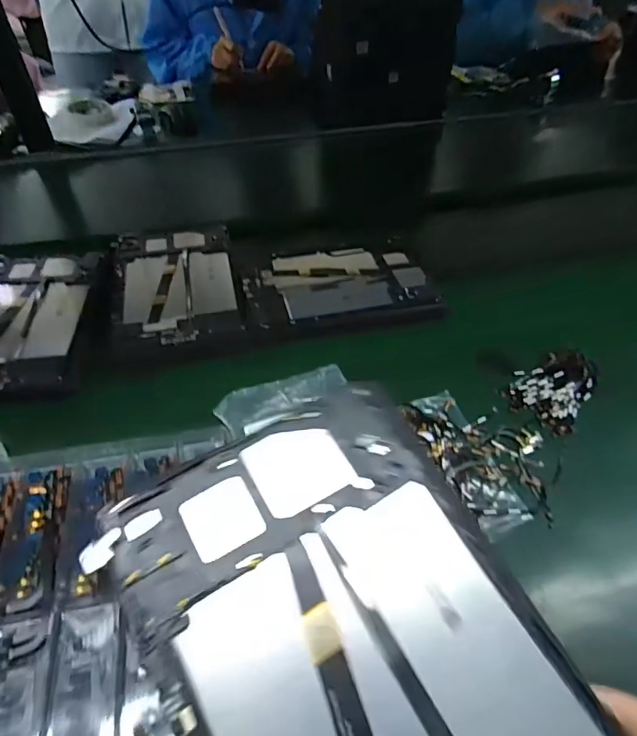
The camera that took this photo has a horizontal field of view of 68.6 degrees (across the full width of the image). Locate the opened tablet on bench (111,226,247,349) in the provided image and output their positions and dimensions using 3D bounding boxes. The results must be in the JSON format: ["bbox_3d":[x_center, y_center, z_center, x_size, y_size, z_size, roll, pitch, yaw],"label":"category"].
[{"bbox_3d":[-0.181,-0.114,0.588,0.149,0.011,0.230,-9,51,-10],"label":"opened tablet on bench"}]

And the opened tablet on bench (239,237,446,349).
[{"bbox_3d":[0.026,-0.109,0.588,0.236,0.014,0.170,-7,51,-8],"label":"opened tablet on bench"}]

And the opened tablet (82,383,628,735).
[{"bbox_3d":[0.022,0.124,0.191,0.152,0.008,0.242,-25,62,-16],"label":"opened tablet"}]

